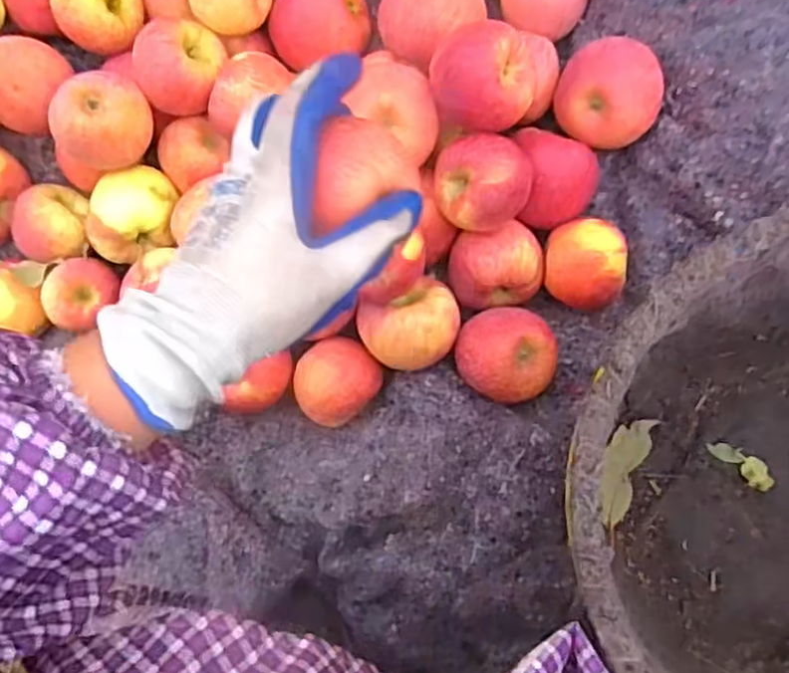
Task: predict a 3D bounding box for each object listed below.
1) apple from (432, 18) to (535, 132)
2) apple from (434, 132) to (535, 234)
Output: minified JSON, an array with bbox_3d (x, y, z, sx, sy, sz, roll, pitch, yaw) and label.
[{"bbox_3d":[0.064,-0.178,0.484,0.070,0.064,0.065,0,89,4],"label":"apple"},{"bbox_3d":[0.065,-0.114,0.506,0.066,0.064,0.068,0,89,4],"label":"apple"}]

